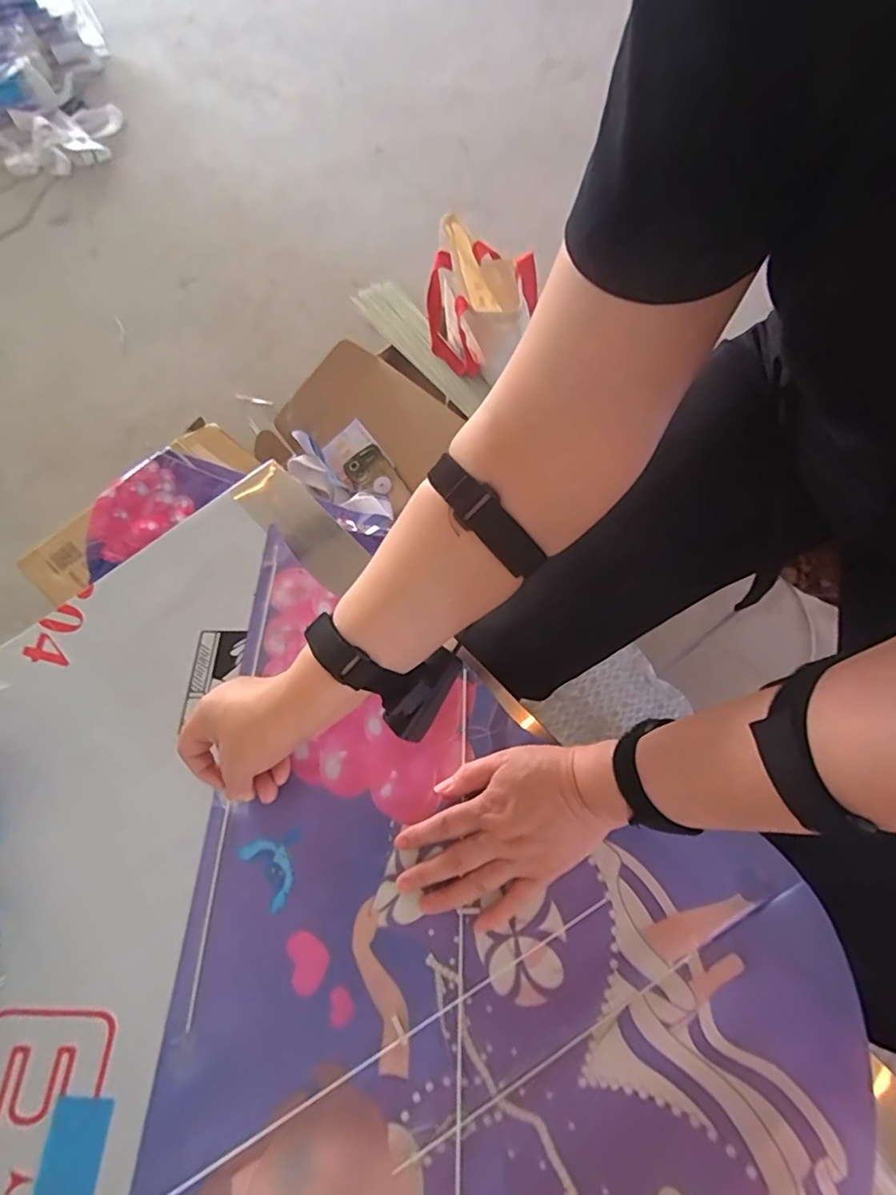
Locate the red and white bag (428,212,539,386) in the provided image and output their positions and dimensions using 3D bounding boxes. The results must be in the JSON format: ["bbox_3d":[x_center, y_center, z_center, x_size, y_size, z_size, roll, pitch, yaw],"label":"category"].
[{"bbox_3d":[0.059,-0.512,1.020,0.143,0.209,0.229,-24,67,-10],"label":"red and white bag"}]

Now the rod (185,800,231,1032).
[{"bbox_3d":[-0.178,0.230,0.417,0.005,0.004,0.147,2,68,2],"label":"rod"}]

